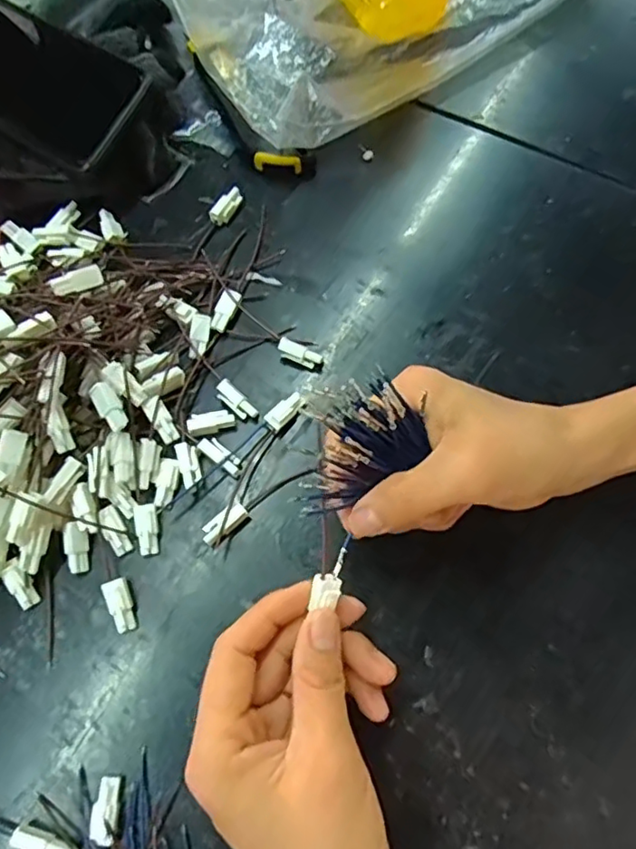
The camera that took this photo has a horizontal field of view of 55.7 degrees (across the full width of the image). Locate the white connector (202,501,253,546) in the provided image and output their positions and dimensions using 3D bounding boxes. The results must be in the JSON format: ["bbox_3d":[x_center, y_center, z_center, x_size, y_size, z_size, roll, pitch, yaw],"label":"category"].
[{"bbox_3d":[-0.046,0.050,0.303,0.025,0.011,0.011,-36,72,-13],"label":"white connector"}]

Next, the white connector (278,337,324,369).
[{"bbox_3d":[-0.010,-0.039,0.338,0.025,0.010,0.013,32,72,12],"label":"white connector"}]

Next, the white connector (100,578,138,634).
[{"bbox_3d":[-0.095,0.087,0.289,0.011,0.010,0.025,-21,70,-8],"label":"white connector"}]

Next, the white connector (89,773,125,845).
[{"bbox_3d":[-0.091,0.164,0.257,0.011,0.004,0.025,0,48,1],"label":"white connector"}]

